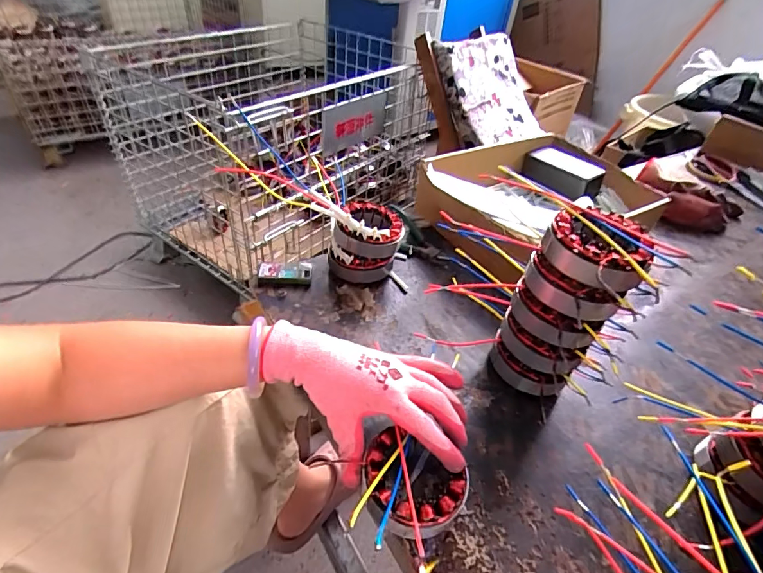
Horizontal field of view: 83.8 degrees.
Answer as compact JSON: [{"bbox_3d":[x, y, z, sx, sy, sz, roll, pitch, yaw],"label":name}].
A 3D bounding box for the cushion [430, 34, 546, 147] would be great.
[{"bbox_3d":[0.343,-0.619,1.361,0.365,0.341,0.083,-26,11,-32],"label":"cushion"}]

